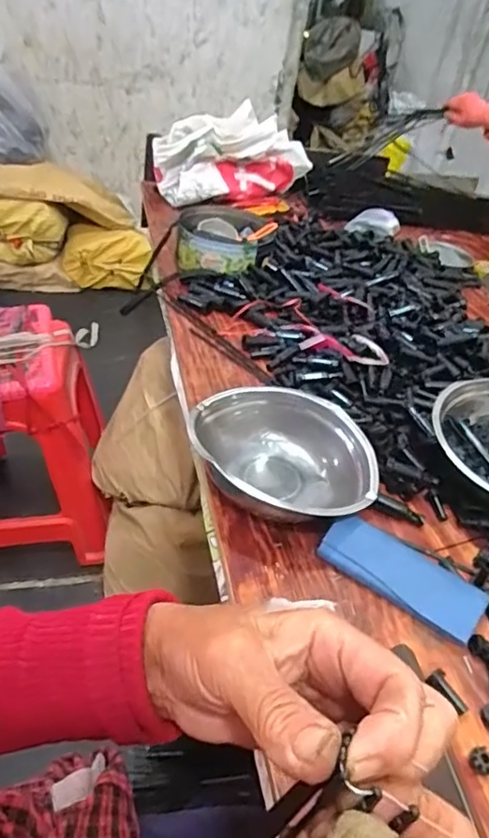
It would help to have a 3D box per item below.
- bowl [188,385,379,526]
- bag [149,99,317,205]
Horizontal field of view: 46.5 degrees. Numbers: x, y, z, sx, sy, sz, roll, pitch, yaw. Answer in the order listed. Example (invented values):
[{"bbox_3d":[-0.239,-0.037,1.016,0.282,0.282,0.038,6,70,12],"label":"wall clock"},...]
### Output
[{"bbox_3d":[0.043,0.041,0.650,0.221,0.064,0.177,31,43,23],"label":"bowl"},{"bbox_3d":[-0.025,-0.595,1.324,0.345,0.178,0.166,-27,52,-37],"label":"bag"}]

